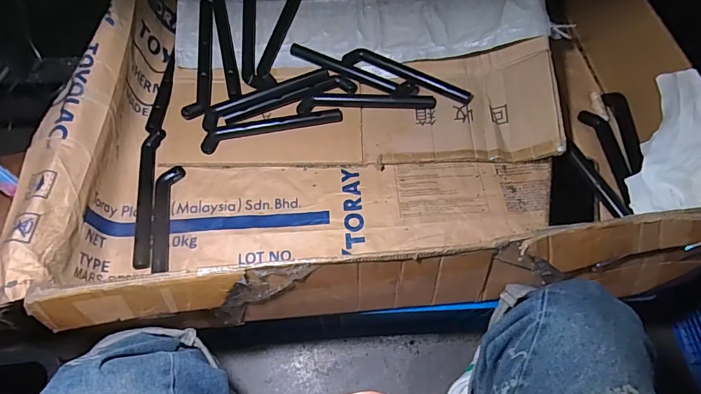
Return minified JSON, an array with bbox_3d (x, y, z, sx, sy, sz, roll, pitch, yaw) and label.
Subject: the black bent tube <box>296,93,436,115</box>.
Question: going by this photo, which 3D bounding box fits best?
[{"bbox_3d":[0.029,-0.176,0.761,0.245,0.015,0.040,-3,64,-3],"label":"black bent tube"}]

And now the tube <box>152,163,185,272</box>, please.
[{"bbox_3d":[-0.302,0.034,0.676,0.040,0.016,0.182,-1,64,-2],"label":"tube"}]

